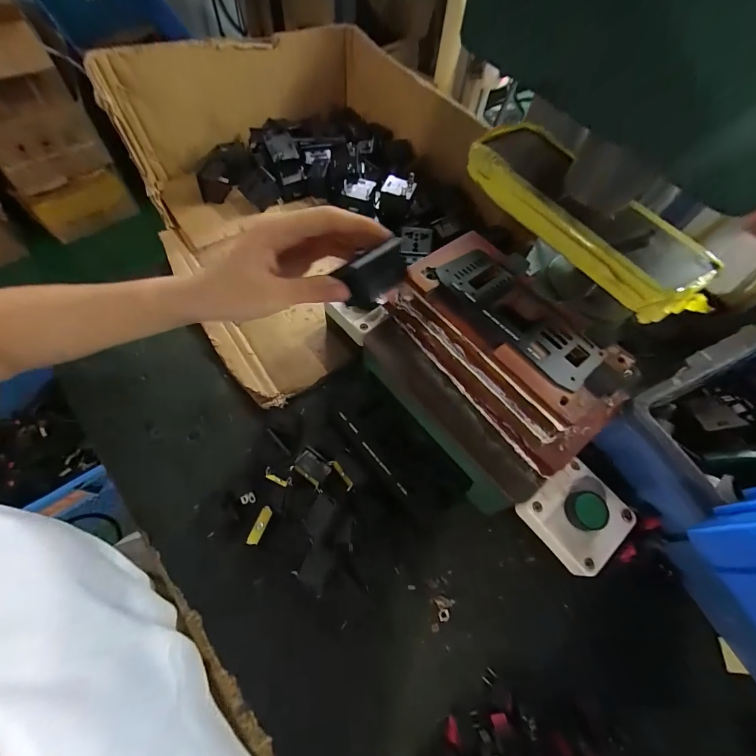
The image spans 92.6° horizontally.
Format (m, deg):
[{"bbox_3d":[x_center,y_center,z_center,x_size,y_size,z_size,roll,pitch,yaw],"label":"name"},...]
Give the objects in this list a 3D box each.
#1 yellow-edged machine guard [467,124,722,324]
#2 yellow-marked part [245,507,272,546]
[{"bbox_3d":[0.116,-0.096,0.206,0.057,0.020,0.155,-25,67,-16],"label":"yellow-edged machine guard"},{"bbox_3d":[-0.097,0.121,0.296,0.009,0.004,0.030,30,63,-13],"label":"yellow-marked part"}]

